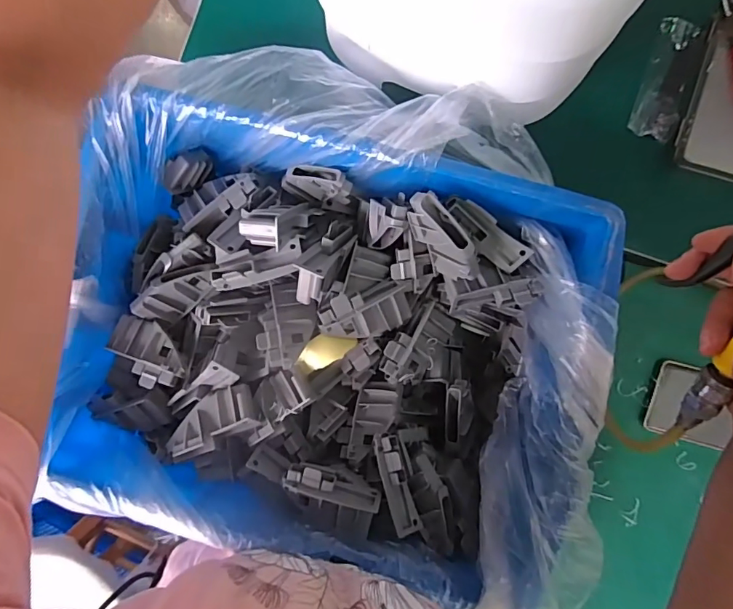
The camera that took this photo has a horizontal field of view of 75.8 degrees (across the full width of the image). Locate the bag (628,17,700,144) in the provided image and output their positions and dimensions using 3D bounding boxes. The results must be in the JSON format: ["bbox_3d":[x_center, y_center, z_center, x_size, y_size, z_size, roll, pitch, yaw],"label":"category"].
[{"bbox_3d":[0.352,-0.266,0.555,0.052,0.017,0.136,16,91,5],"label":"bag"}]

